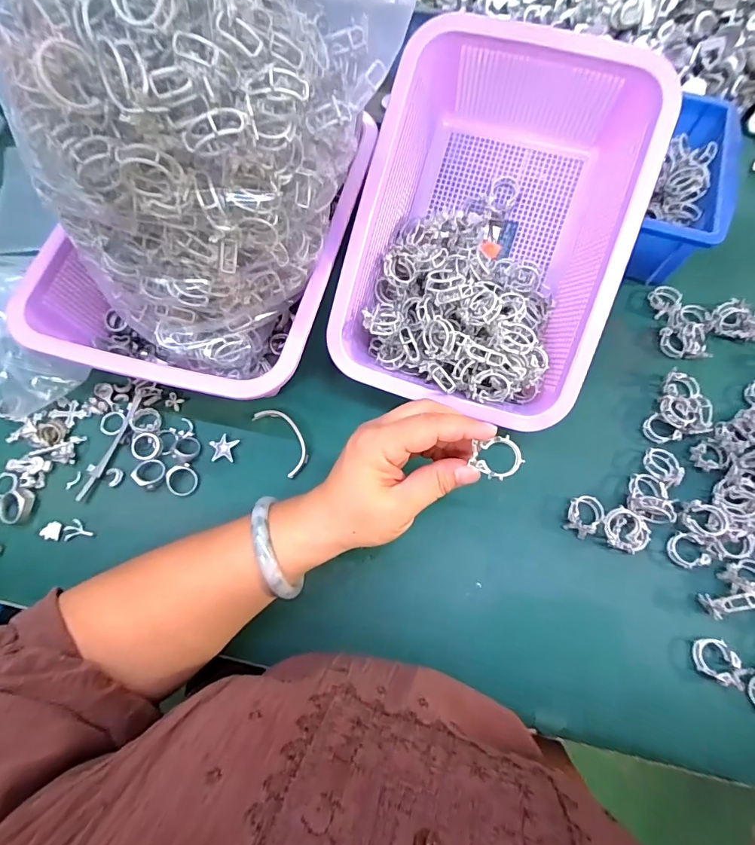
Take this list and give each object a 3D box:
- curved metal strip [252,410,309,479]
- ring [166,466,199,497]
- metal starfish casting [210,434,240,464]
[{"bbox_3d":[-0.079,0.013,0.367,0.026,0.005,0.064,-31,74,-10],"label":"curved metal strip"},{"bbox_3d":[-0.160,0.047,0.354,0.024,0.006,0.023,0,71,1],"label":"ring"},{"bbox_3d":[-0.130,0.022,0.366,0.022,0.004,0.023,9,71,4],"label":"metal starfish casting"}]

